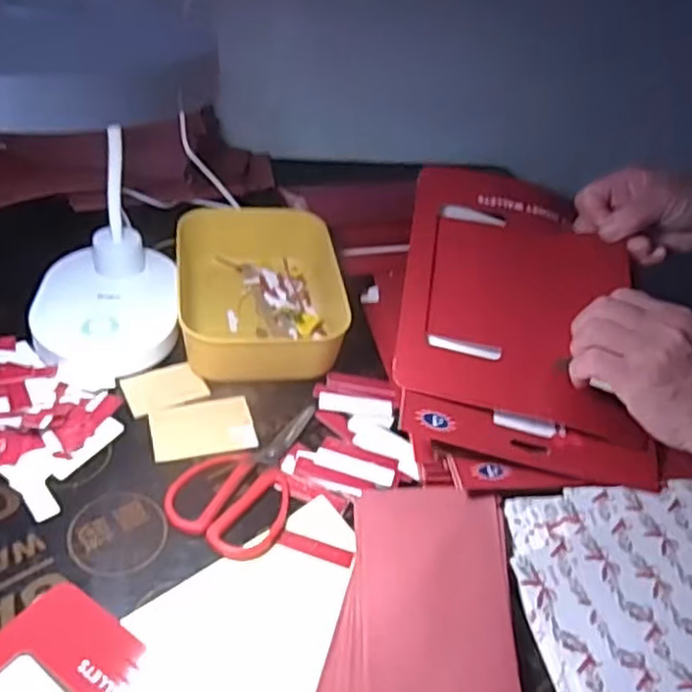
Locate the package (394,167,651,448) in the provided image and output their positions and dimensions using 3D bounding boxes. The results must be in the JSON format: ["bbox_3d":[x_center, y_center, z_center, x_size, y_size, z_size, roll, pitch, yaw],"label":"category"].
[{"bbox_3d":[0.133,-0.049,0.558,0.175,0.017,0.226,11,59,-4],"label":"package"}]

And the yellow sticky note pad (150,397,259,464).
[{"bbox_3d":[-0.109,0.062,0.536,0.075,0.008,0.054,-6,44,-17],"label":"yellow sticky note pad"}]

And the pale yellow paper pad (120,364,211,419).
[{"bbox_3d":[-0.147,0.033,0.564,0.061,0.004,0.045,-19,48,-32],"label":"pale yellow paper pad"}]

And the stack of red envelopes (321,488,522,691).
[{"bbox_3d":[0.047,0.168,0.426,0.111,0.040,0.184,8,41,-1],"label":"stack of red envelopes"}]

